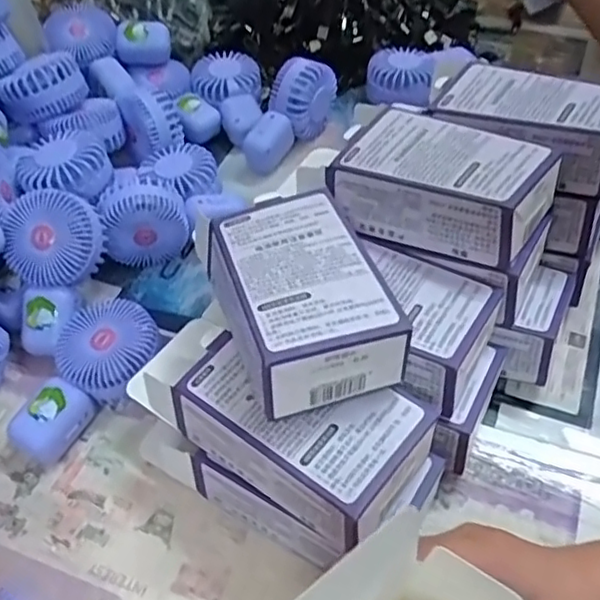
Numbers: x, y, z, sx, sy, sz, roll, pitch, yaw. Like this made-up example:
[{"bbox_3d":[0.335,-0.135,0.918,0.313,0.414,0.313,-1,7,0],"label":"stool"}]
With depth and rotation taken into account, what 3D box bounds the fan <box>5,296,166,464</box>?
[{"bbox_3d":[-0.153,0.058,0.451,0.075,0.042,0.121,19,55,19],"label":"fan"}]

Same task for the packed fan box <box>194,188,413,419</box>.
[{"bbox_3d":[-0.003,-0.007,0.369,0.086,0.054,0.140,-15,52,-10],"label":"packed fan box"}]

